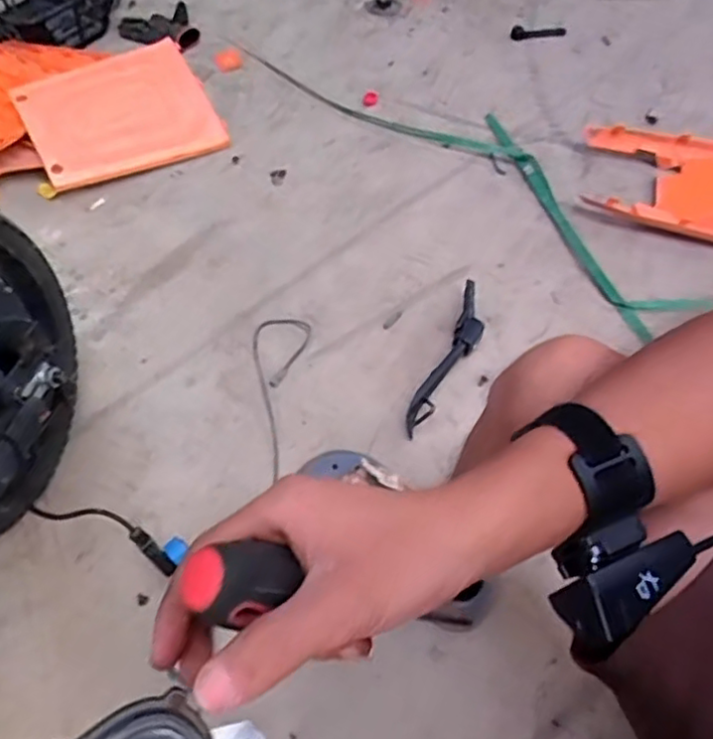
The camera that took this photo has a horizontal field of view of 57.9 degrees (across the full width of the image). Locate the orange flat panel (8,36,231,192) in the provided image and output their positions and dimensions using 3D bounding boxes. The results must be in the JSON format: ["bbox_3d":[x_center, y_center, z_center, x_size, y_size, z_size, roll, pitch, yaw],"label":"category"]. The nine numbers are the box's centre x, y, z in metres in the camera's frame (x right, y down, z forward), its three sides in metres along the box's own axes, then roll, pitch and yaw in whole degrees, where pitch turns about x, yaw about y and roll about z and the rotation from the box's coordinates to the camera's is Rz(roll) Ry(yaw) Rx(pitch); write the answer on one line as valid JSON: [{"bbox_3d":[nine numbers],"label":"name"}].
[{"bbox_3d":[-0.450,-0.491,1.224,0.331,0.034,0.268,-29,78,-21],"label":"orange flat panel"}]

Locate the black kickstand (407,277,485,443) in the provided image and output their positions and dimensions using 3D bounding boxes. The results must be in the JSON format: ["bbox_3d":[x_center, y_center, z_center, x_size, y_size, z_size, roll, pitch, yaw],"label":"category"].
[{"bbox_3d":[0.138,-0.014,0.941,0.050,0.039,0.275,20,58,15],"label":"black kickstand"}]

